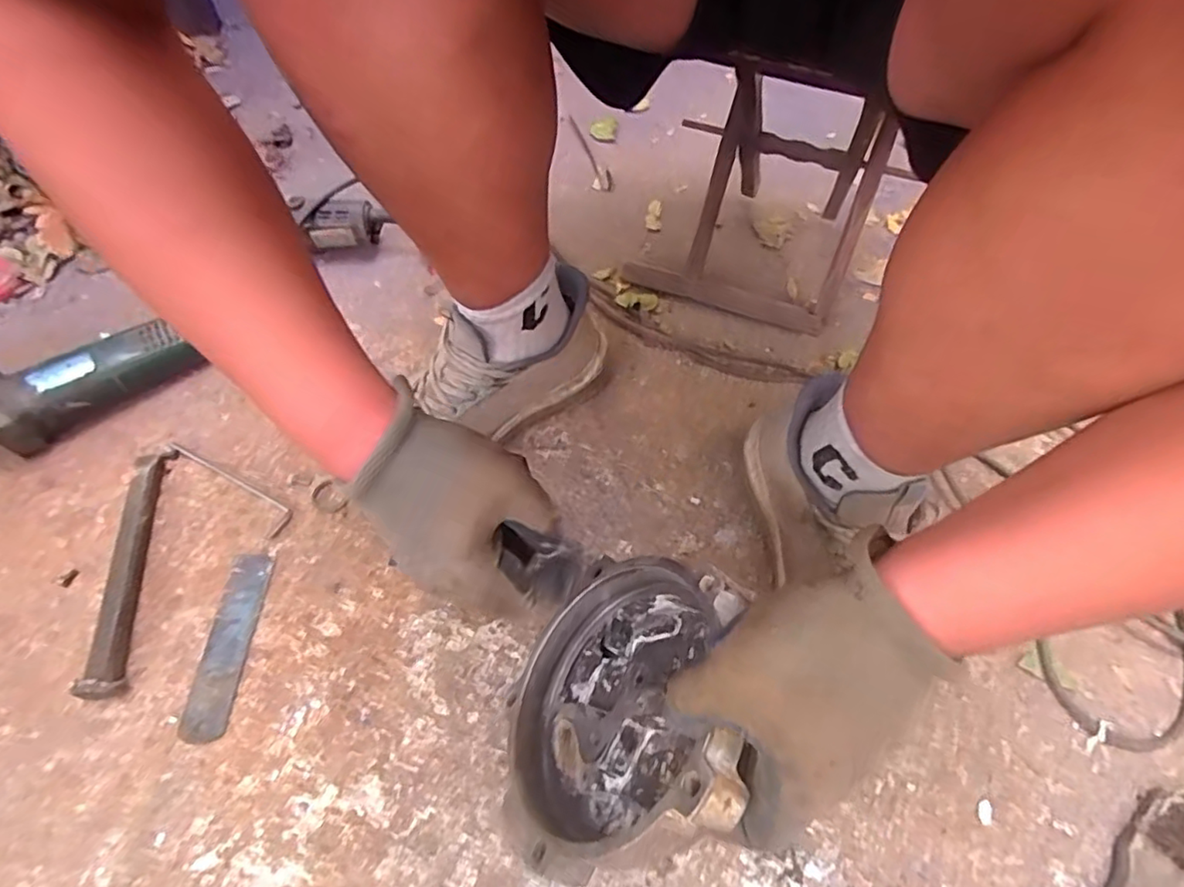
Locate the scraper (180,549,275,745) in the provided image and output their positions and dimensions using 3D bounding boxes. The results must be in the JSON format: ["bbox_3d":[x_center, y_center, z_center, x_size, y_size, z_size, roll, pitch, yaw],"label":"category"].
[{"bbox_3d":[-0.311,0.169,0.517,0.038,0.005,0.154,1,58,0],"label":"scraper"}]

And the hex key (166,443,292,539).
[{"bbox_3d":[-0.363,0.041,0.599,0.168,0.004,0.029,27,61,16],"label":"hex key"}]

